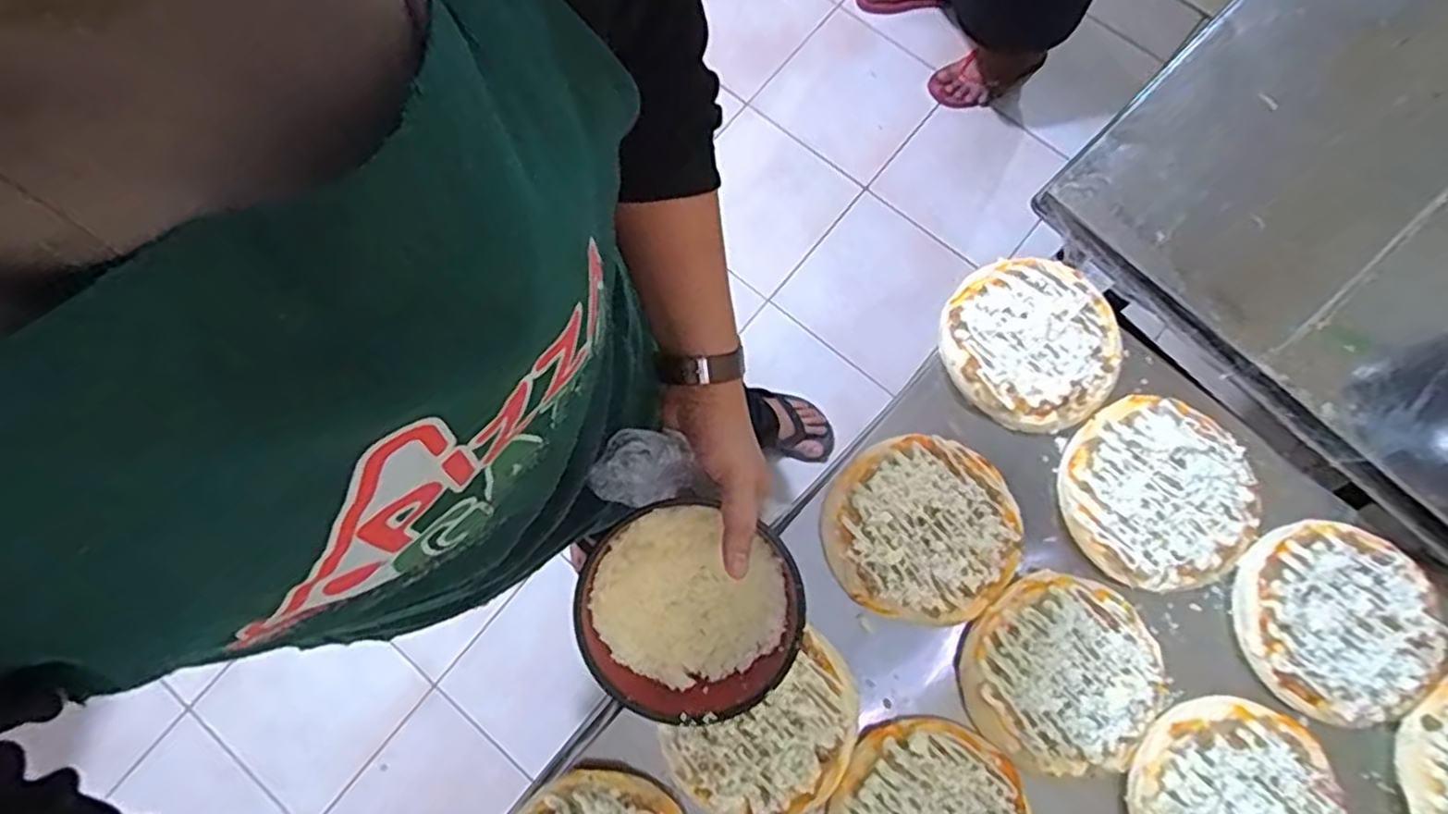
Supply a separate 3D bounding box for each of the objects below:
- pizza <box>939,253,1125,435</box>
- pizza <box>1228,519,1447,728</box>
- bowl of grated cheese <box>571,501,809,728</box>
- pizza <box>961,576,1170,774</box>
[{"bbox_3d":[0.259,-0.054,0.619,0.136,0.019,0.145,-38,81,-7],"label":"pizza"},{"bbox_3d":[0.477,0.166,0.572,0.142,0.018,0.149,-29,80,-5],"label":"pizza"},{"bbox_3d":[-0.023,0.137,0.492,0.141,0.054,0.131,0,79,0],"label":"bowl of grated cheese"},{"bbox_3d":[0.259,0.204,0.561,0.140,0.017,0.144,43,82,8],"label":"pizza"}]

